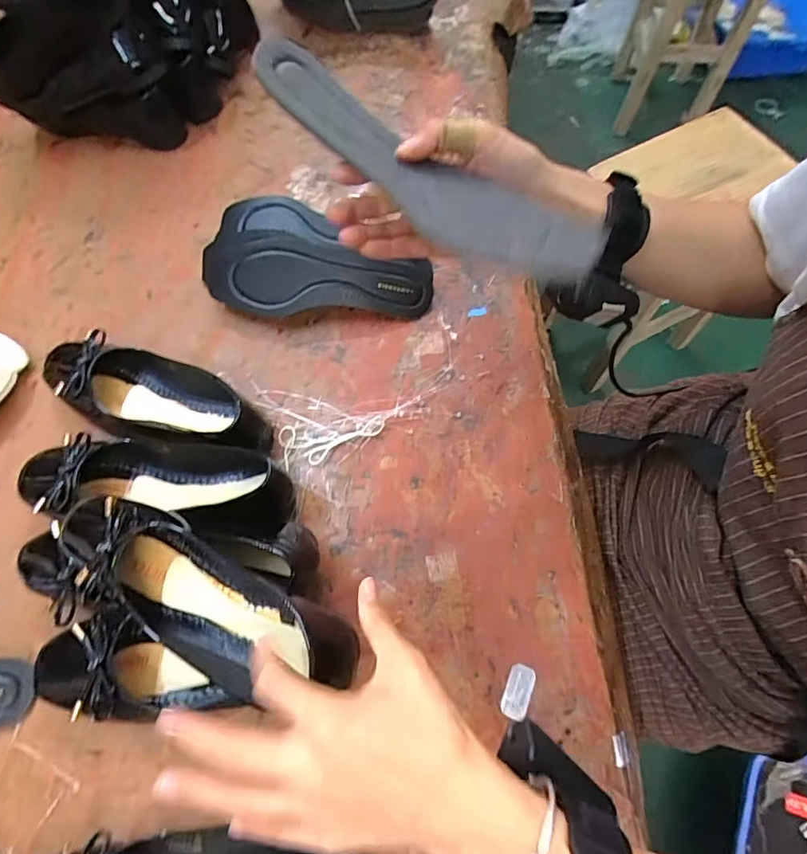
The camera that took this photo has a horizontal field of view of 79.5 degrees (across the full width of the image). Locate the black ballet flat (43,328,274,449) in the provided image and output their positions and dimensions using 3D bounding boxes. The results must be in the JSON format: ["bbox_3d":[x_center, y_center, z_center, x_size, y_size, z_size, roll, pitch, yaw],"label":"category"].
[{"bbox_3d":[-0.249,-0.035,0.469,0.259,0.052,0.073,17,70,10],"label":"black ballet flat"}]

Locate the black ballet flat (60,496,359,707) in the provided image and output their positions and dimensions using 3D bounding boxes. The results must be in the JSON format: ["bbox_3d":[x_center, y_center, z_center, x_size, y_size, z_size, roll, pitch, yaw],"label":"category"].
[{"bbox_3d":[-0.152,0.119,0.343,0.247,0.054,0.083,20,70,13],"label":"black ballet flat"}]

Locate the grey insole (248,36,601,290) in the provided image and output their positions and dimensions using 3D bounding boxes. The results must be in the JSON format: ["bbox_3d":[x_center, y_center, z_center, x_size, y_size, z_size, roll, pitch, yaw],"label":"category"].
[{"bbox_3d":[0.019,-0.162,0.309,0.242,0.013,0.066,27,62,-8],"label":"grey insole"}]

